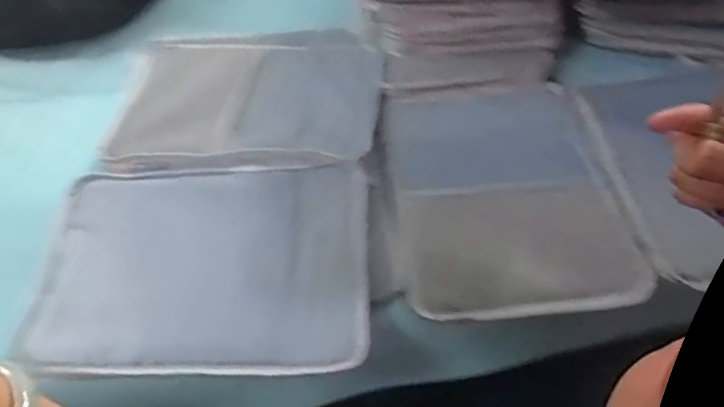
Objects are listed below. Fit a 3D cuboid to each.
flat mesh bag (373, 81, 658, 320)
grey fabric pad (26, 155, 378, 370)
[{"bbox_3d":[0.143,-0.019,0.649,0.254,0.019,0.307,-3,51,1],"label":"flat mesh bag"},{"bbox_3d":[-0.152,0.061,0.594,0.313,0.037,0.225,-2,51,2],"label":"grey fabric pad"}]

